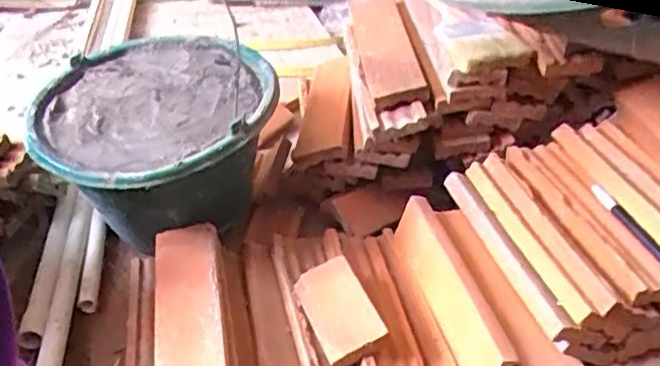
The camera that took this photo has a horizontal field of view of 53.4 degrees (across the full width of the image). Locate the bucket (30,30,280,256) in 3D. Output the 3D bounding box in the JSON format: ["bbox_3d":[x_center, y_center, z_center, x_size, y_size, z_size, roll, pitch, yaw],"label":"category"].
[{"bbox_3d":[-0.191,-0.029,0.761,0.242,0.195,0.266,2,35,-1],"label":"bucket"}]

